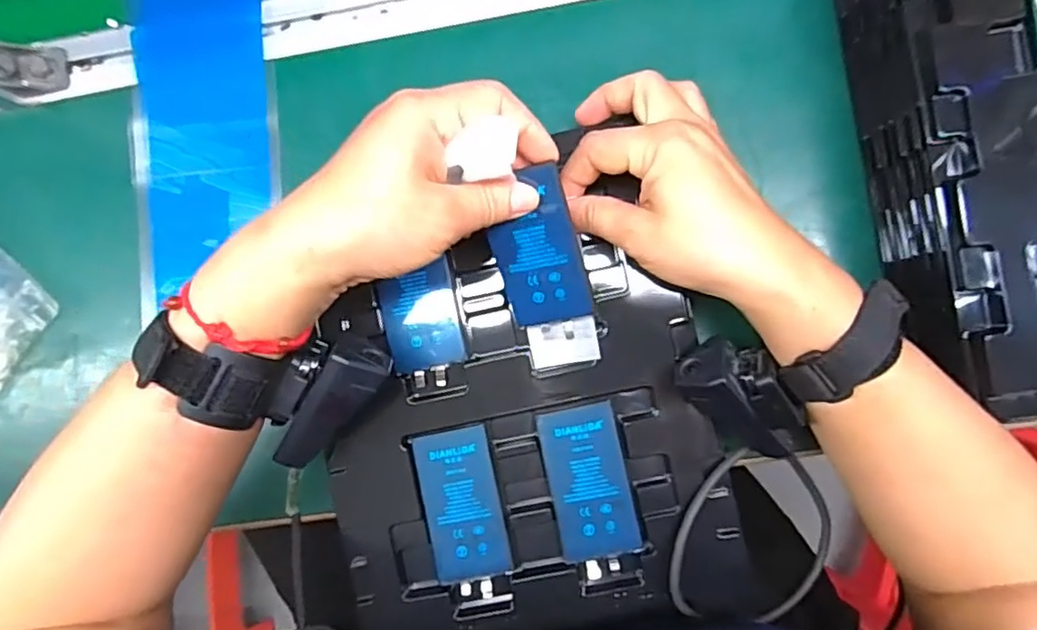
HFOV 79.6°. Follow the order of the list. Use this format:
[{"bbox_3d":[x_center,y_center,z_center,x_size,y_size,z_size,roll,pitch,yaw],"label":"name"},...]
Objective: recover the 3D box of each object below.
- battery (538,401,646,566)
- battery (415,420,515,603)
[{"bbox_3d":[0.040,0.095,0.347,0.044,0.004,0.084,-12,86,5],"label":"battery"},{"bbox_3d":[-0.030,0.112,0.355,0.043,0.008,0.091,-11,86,5],"label":"battery"}]

